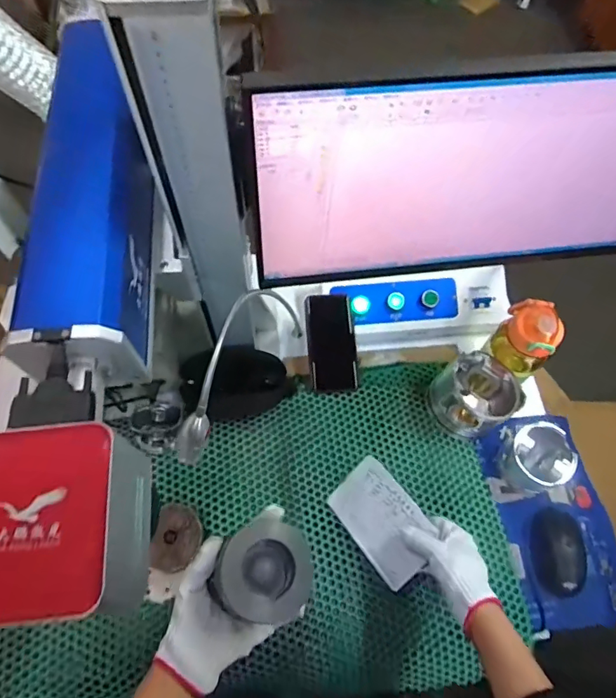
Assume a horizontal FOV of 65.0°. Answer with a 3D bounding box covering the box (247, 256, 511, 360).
[{"bbox_3d":[0.127,-0.069,0.833,0.439,0.080,0.147,-2,64,-4],"label":"box"}]

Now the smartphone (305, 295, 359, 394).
[{"bbox_3d":[0.039,-0.010,0.800,0.075,0.009,0.160,-4,79,-4],"label":"smartphone"}]

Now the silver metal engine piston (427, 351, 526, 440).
[{"bbox_3d":[0.255,0.071,0.741,0.122,0.085,0.109,-28,69,-15],"label":"silver metal engine piston"}]

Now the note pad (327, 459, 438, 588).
[{"bbox_3d":[0.100,0.232,0.656,0.095,0.009,0.150,-47,56,9],"label":"note pad"}]

